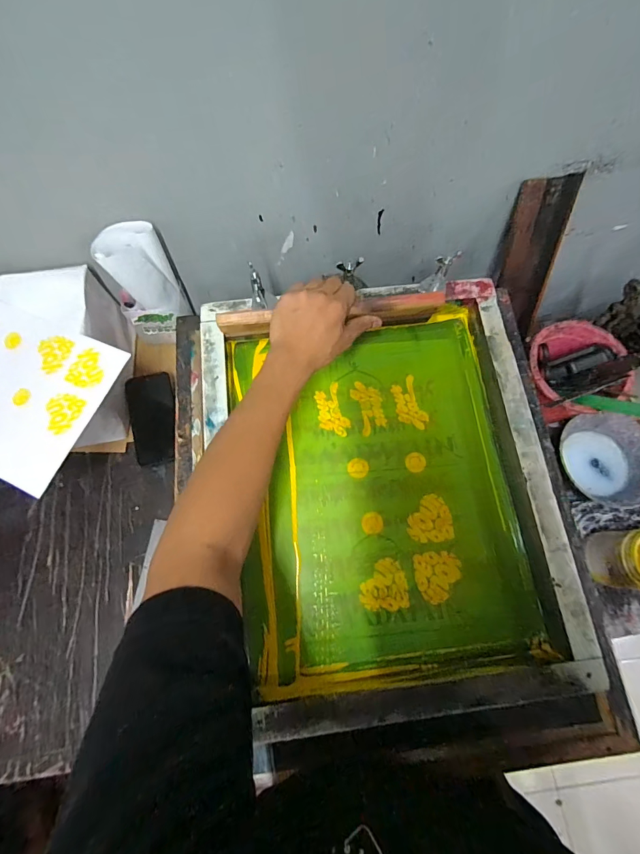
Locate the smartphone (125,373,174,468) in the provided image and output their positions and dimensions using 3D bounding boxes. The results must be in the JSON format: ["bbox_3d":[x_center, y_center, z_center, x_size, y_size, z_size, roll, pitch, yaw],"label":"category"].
[{"bbox_3d":[-0.286,-0.015,0.661,0.077,0.012,0.147,-13,95,-16],"label":"smartphone"}]

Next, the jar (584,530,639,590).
[{"bbox_3d":[0.445,0.190,0.549,0.087,0.106,0.075,1,71,0],"label":"jar"}]

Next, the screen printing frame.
[{"bbox_3d":[0.070,0.061,0.481,0.420,0.052,0.561,-7,72,-2],"label":"screen printing frame"}]

